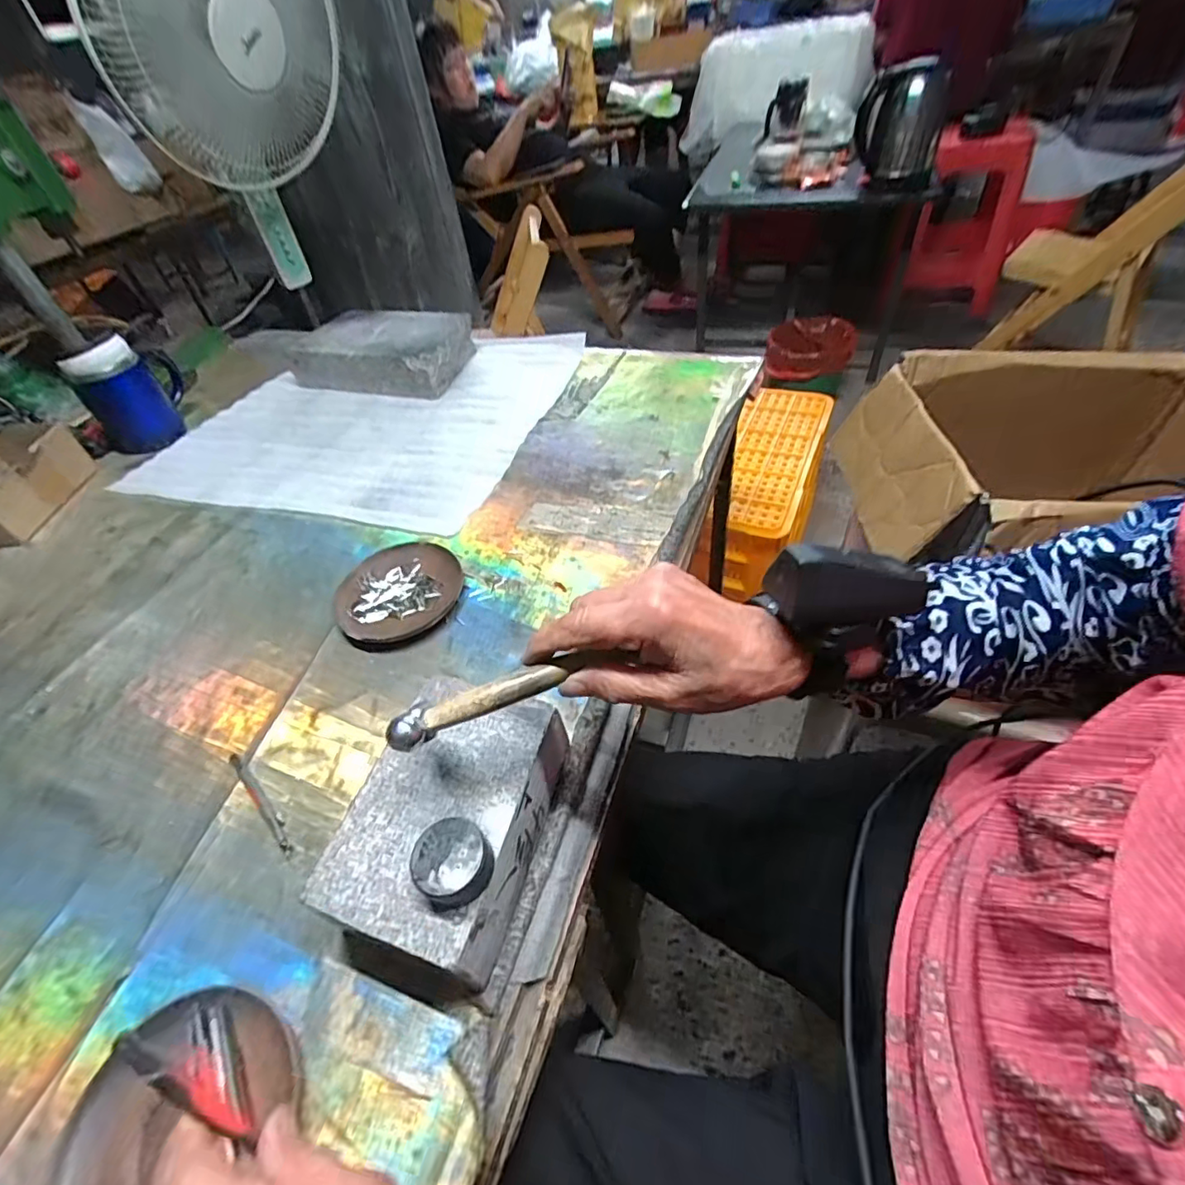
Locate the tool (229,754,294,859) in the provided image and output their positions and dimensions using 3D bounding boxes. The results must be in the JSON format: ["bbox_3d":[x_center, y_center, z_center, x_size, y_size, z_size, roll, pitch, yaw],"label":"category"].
[{"bbox_3d":[-0.234,0.147,0.392,0.100,0.004,0.009,33,59,31],"label":"tool"}]

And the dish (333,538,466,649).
[{"bbox_3d":[-0.177,0.000,0.511,0.099,0.016,0.117,30,57,30],"label":"dish"}]

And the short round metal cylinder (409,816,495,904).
[{"bbox_3d":[-0.071,0.138,0.285,0.036,0.023,0.036,-4,47,4],"label":"short round metal cylinder"}]

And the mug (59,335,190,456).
[{"bbox_3d":[-0.623,-0.276,0.755,0.124,0.123,0.077,-38,54,-25],"label":"mug"}]

